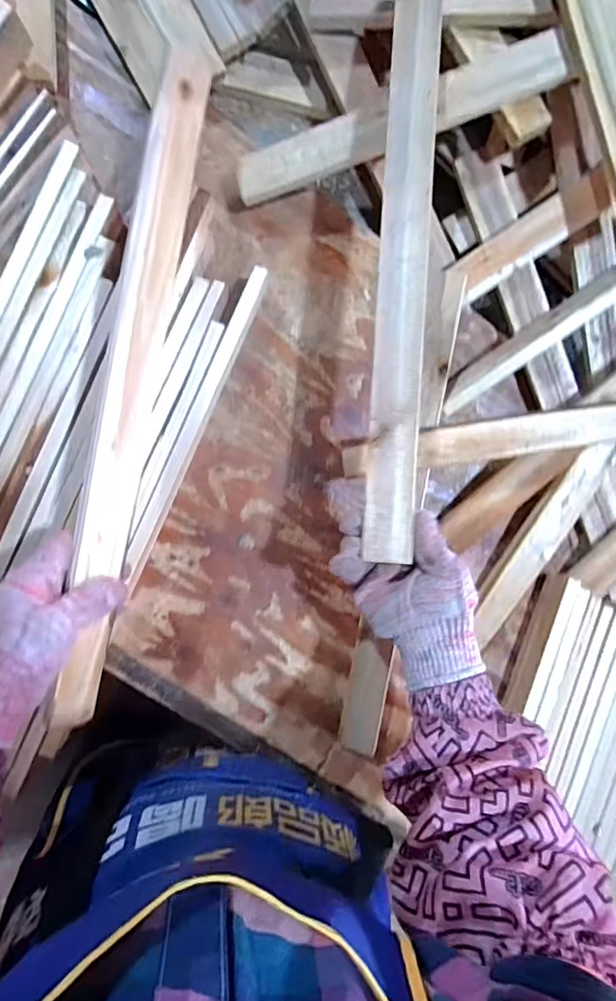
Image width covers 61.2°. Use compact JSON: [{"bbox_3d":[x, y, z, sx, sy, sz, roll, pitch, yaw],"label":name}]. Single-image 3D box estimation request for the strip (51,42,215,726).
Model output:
[{"bbox_3d":[-0.140,-0.098,0.414,0.035,0.032,0.532,9,87,-8],"label":"strip"}]

